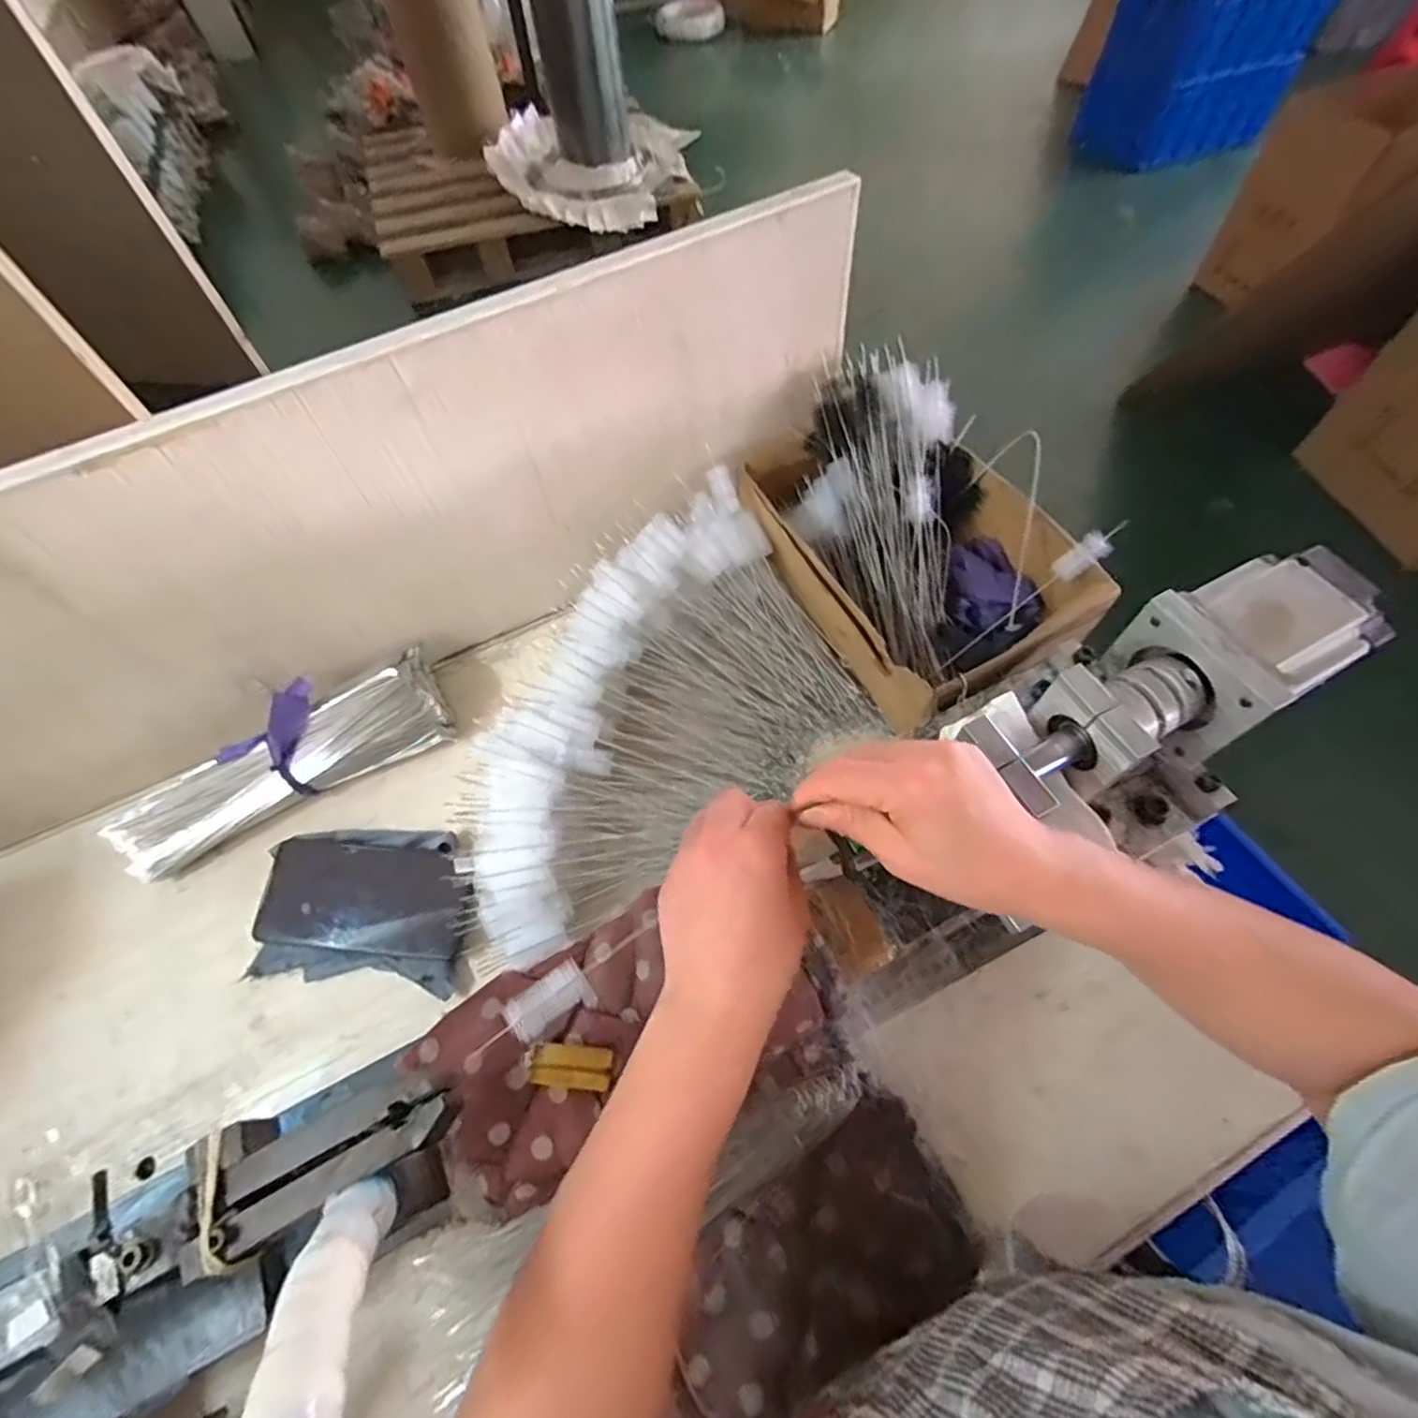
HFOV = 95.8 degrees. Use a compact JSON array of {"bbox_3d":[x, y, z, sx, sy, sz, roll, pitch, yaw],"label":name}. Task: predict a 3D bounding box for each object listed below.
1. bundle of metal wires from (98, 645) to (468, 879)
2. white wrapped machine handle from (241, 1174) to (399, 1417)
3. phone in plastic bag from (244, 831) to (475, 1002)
[{"bbox_3d":[-0.347,0.038,0.527,0.258,0.071,0.084,-25,63,-11],"label":"bundle of metal wires"},{"bbox_3d":[-0.130,0.200,0.219,0.022,0.101,0.028,-25,100,-11],"label":"white wrapped machine handle"},{"bbox_3d":[-0.256,0.147,0.484,0.160,0.033,0.109,3,61,5],"label":"phone in plastic bag"}]

